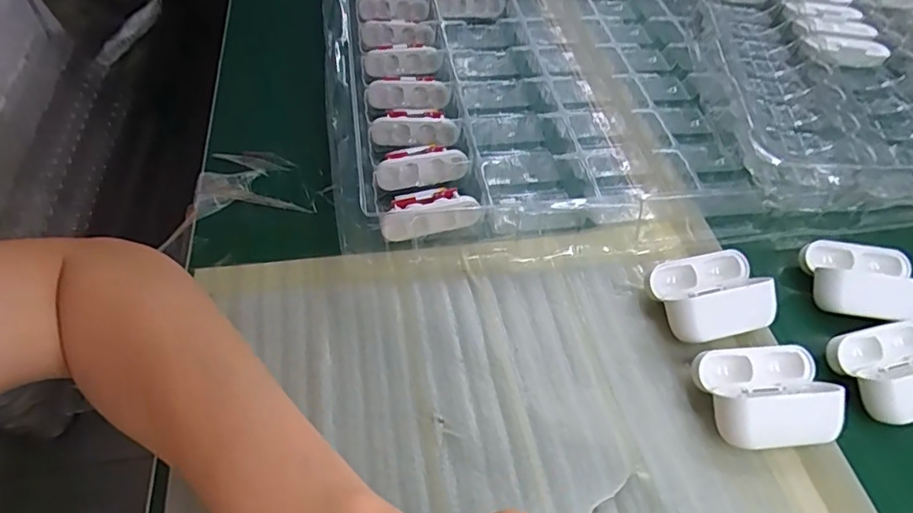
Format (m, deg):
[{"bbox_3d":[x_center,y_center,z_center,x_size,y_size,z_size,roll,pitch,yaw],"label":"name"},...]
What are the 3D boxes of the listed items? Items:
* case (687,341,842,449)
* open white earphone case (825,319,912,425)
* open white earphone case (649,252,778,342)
[{"bbox_3d":[0.161,0.071,0.281,0.065,0.027,0.051,-4,53,-6],"label":"case"},{"bbox_3d":[0.250,0.063,0.306,0.066,0.030,0.053,-12,55,-12],"label":"open white earphone case"},{"bbox_3d":[0.149,0.023,0.319,0.065,0.028,0.050,-11,54,-11],"label":"open white earphone case"}]

